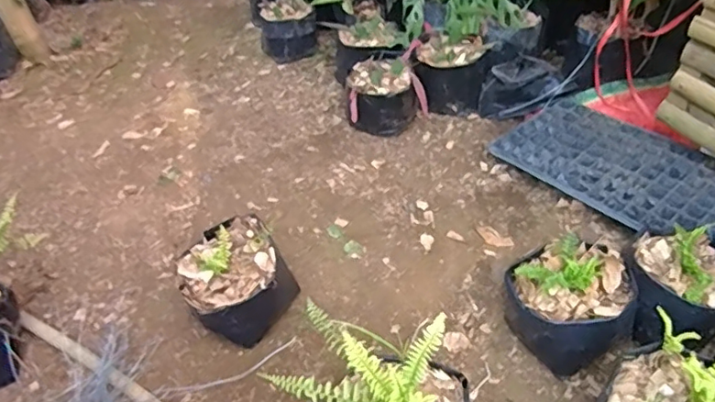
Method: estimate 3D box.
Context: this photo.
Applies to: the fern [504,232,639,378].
[{"bbox_3d":[0.298,0.149,0.795,0.149,0.140,0.154,0,42,0],"label":"fern"}]

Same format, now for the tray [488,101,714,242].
[{"bbox_3d":[0.534,-0.029,1.046,0.282,0.053,0.534,-31,50,-28],"label":"tray"}]

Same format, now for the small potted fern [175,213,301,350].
[{"bbox_3d":[-0.183,0.127,0.844,0.156,0.137,0.150,-23,46,-21],"label":"small potted fern"}]

